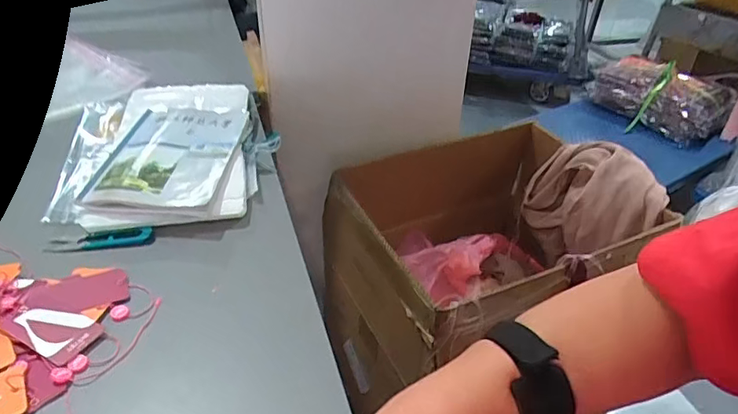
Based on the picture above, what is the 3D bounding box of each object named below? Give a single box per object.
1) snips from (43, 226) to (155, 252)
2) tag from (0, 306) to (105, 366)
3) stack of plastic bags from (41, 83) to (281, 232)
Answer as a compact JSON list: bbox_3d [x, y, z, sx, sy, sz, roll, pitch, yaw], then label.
[{"bbox_3d":[-0.277,0.032,0.533,0.103,0.008,0.018,-4,37,-10],"label":"snips"},{"bbox_3d":[-0.269,0.103,0.441,0.077,0.004,0.044,24,42,17],"label":"tag"},{"bbox_3d":[-0.244,-0.081,0.662,0.240,0.047,0.304,-3,37,-9],"label":"stack of plastic bags"}]

